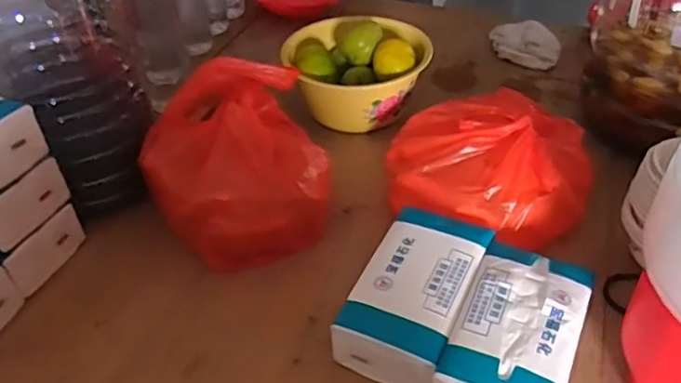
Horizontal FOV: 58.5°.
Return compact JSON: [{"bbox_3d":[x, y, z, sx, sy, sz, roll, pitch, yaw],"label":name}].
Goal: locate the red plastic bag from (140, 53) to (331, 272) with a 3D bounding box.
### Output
[{"bbox_3d":[-0.106,-0.026,0.626,0.178,0.137,0.171,-19,42,-19],"label":"red plastic bag"}]

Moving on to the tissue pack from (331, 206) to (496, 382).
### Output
[{"bbox_3d":[0.064,0.095,0.530,0.089,0.062,0.162,16,43,21],"label":"tissue pack"}]

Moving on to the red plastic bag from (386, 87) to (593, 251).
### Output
[{"bbox_3d":[0.153,-0.027,0.628,0.198,0.086,0.170,-7,40,-5],"label":"red plastic bag"}]

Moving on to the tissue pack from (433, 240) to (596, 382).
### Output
[{"bbox_3d":[0.141,0.121,0.492,0.088,0.067,0.161,16,43,21],"label":"tissue pack"}]

